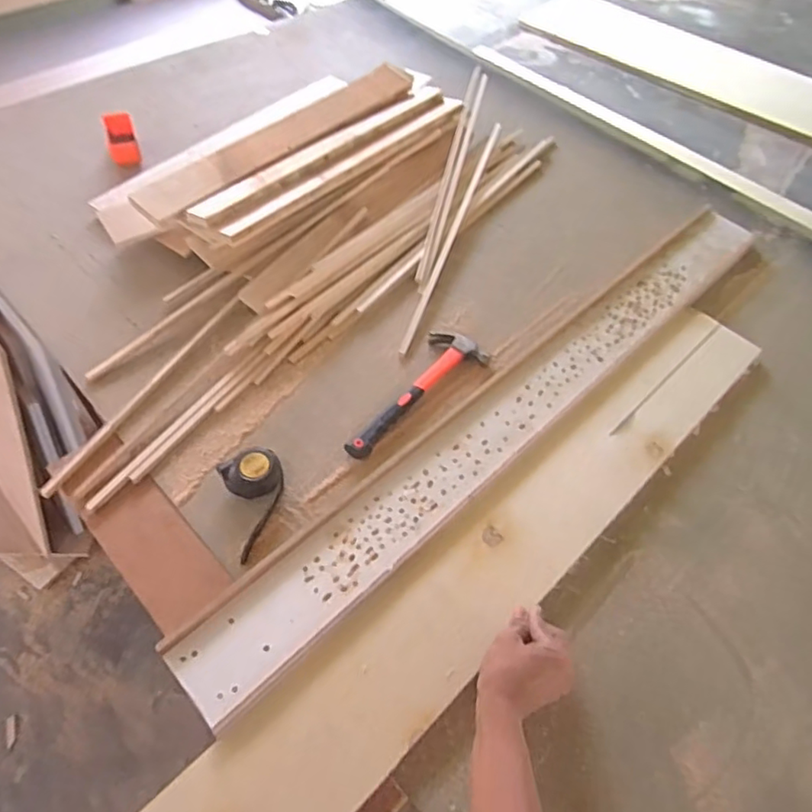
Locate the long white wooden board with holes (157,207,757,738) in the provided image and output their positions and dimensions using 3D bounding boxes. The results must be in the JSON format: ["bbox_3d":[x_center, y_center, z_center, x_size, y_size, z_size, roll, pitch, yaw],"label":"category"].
[{"bbox_3d":[0.176,-0.013,0.813,1.084,0.029,0.116,-37,66,-25],"label":"long white wooden board with holes"}]

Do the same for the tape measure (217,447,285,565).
[{"bbox_3d":[-0.179,0.111,0.699,0.077,0.042,0.129,-18,59,-15],"label":"tape measure"}]

